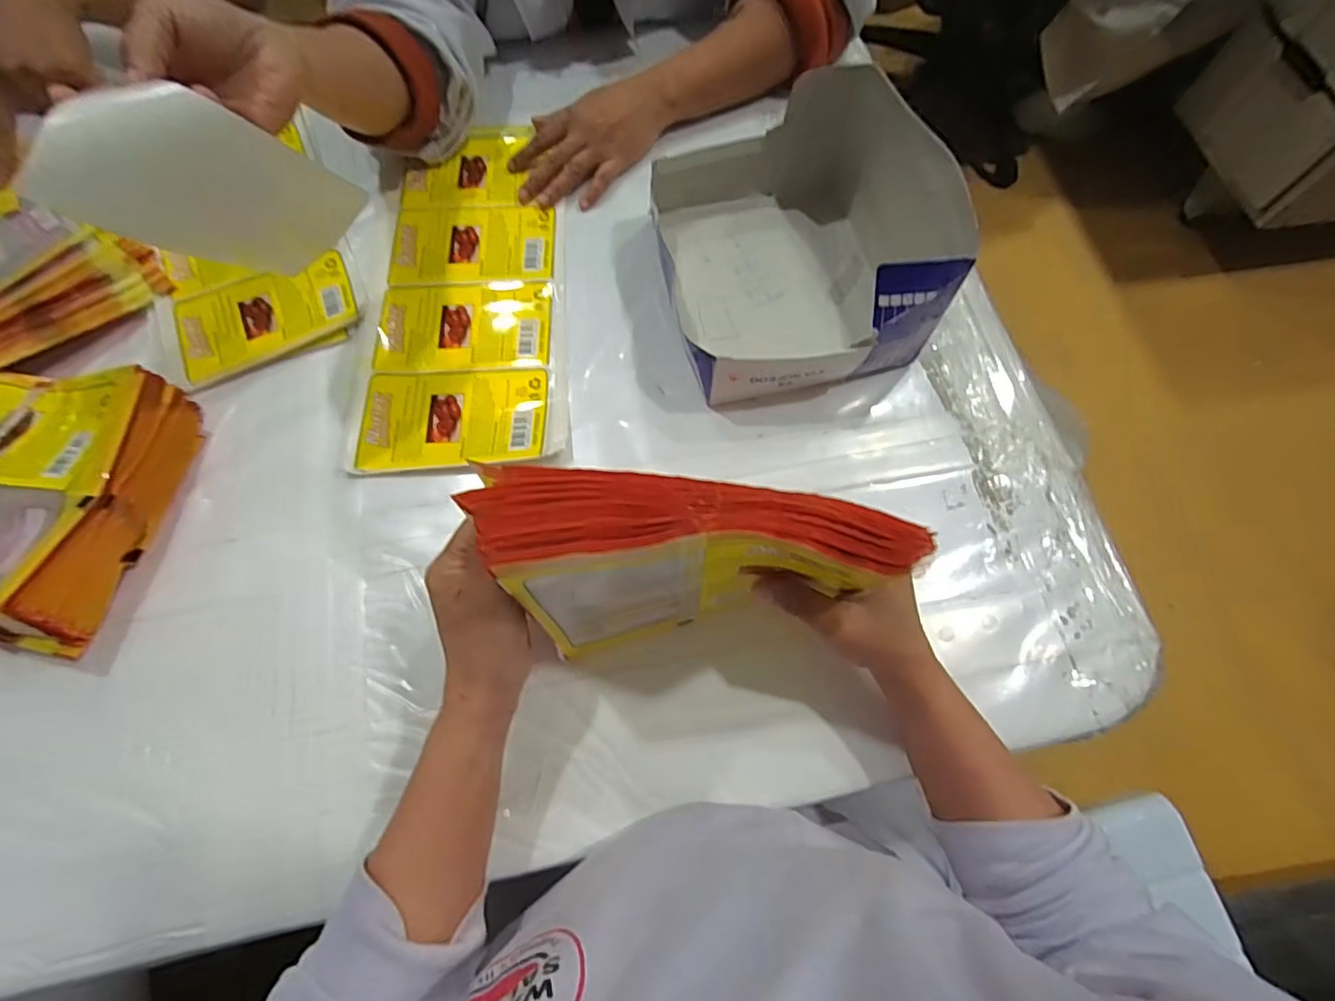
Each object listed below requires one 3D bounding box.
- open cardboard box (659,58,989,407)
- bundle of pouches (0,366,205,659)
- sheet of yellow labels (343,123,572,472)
[{"bbox_3d":[0.094,-0.200,0.450,0.195,0.102,0.218,-16,71,-8],"label":"open cardboard box"},{"bbox_3d":[-0.463,-0.008,0.403,0.197,0.049,0.195,8,70,1],"label":"bundle of pouches"},{"bbox_3d":[-0.160,-0.183,0.493,0.152,0.009,0.336,-1,70,-1],"label":"sheet of yellow labels"}]

